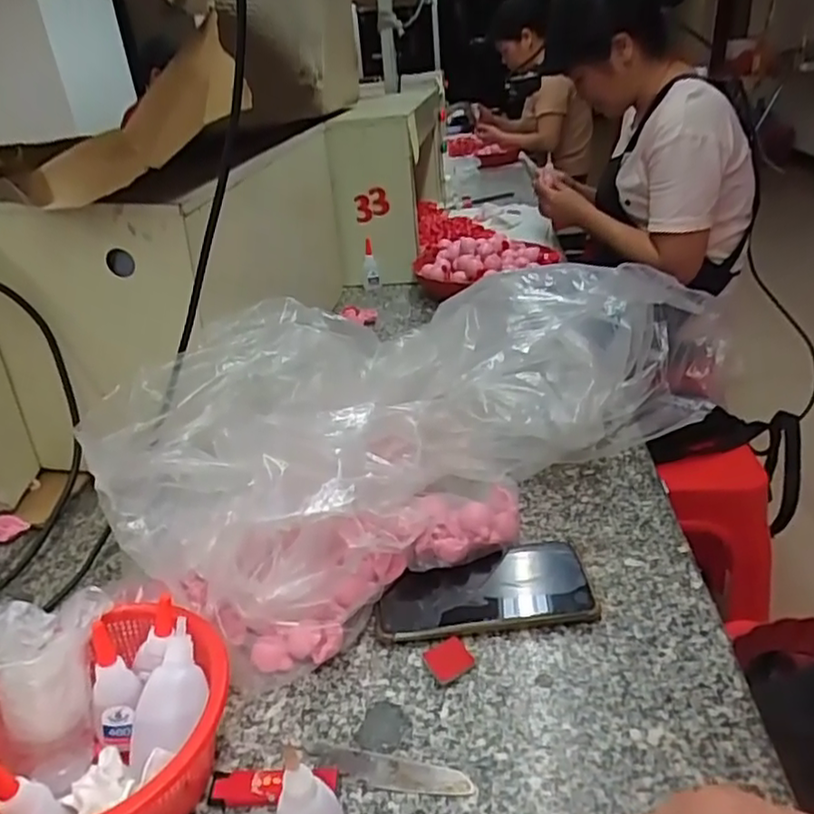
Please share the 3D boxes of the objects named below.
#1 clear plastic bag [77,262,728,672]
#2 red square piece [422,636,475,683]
[{"bbox_3d":[0.034,-0.010,0.608,0.582,0.184,0.245,-22,33,-28],"label":"clear plastic bag"},{"bbox_3d":[0.029,0.175,0.454,0.030,0.006,0.028,-18,31,-22],"label":"red square piece"}]

